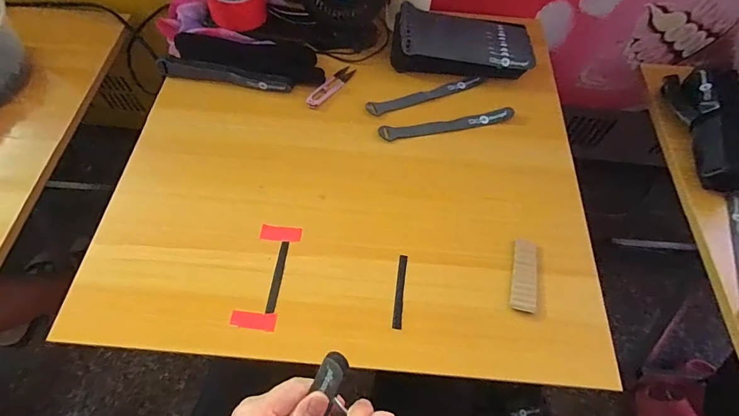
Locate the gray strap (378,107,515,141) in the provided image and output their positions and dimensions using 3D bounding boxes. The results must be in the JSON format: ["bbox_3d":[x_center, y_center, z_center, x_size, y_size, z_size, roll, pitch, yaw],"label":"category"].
[{"bbox_3d":[0.109,-0.119,0.540,0.191,0.010,0.023,-10,62,-7],"label":"gray strap"}]

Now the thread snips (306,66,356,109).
[{"bbox_3d":[-0.056,-0.181,0.569,0.023,0.006,0.099,34,65,16],"label":"thread snips"}]

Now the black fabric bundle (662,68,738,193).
[{"bbox_3d":[0.524,-0.117,0.560,0.118,0.071,0.196,6,61,1],"label":"black fabric bundle"}]

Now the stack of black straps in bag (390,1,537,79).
[{"bbox_3d":[0.138,-0.244,0.578,0.206,0.059,0.092,4,61,0],"label":"stack of black straps in bag"}]

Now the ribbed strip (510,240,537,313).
[{"bbox_3d":[0.179,0.077,0.440,0.026,0.005,0.084,15,62,6],"label":"ribbed strip"}]

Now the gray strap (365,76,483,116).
[{"bbox_3d":[0.084,-0.166,0.569,0.183,0.007,0.024,-17,63,-11],"label":"gray strap"}]

